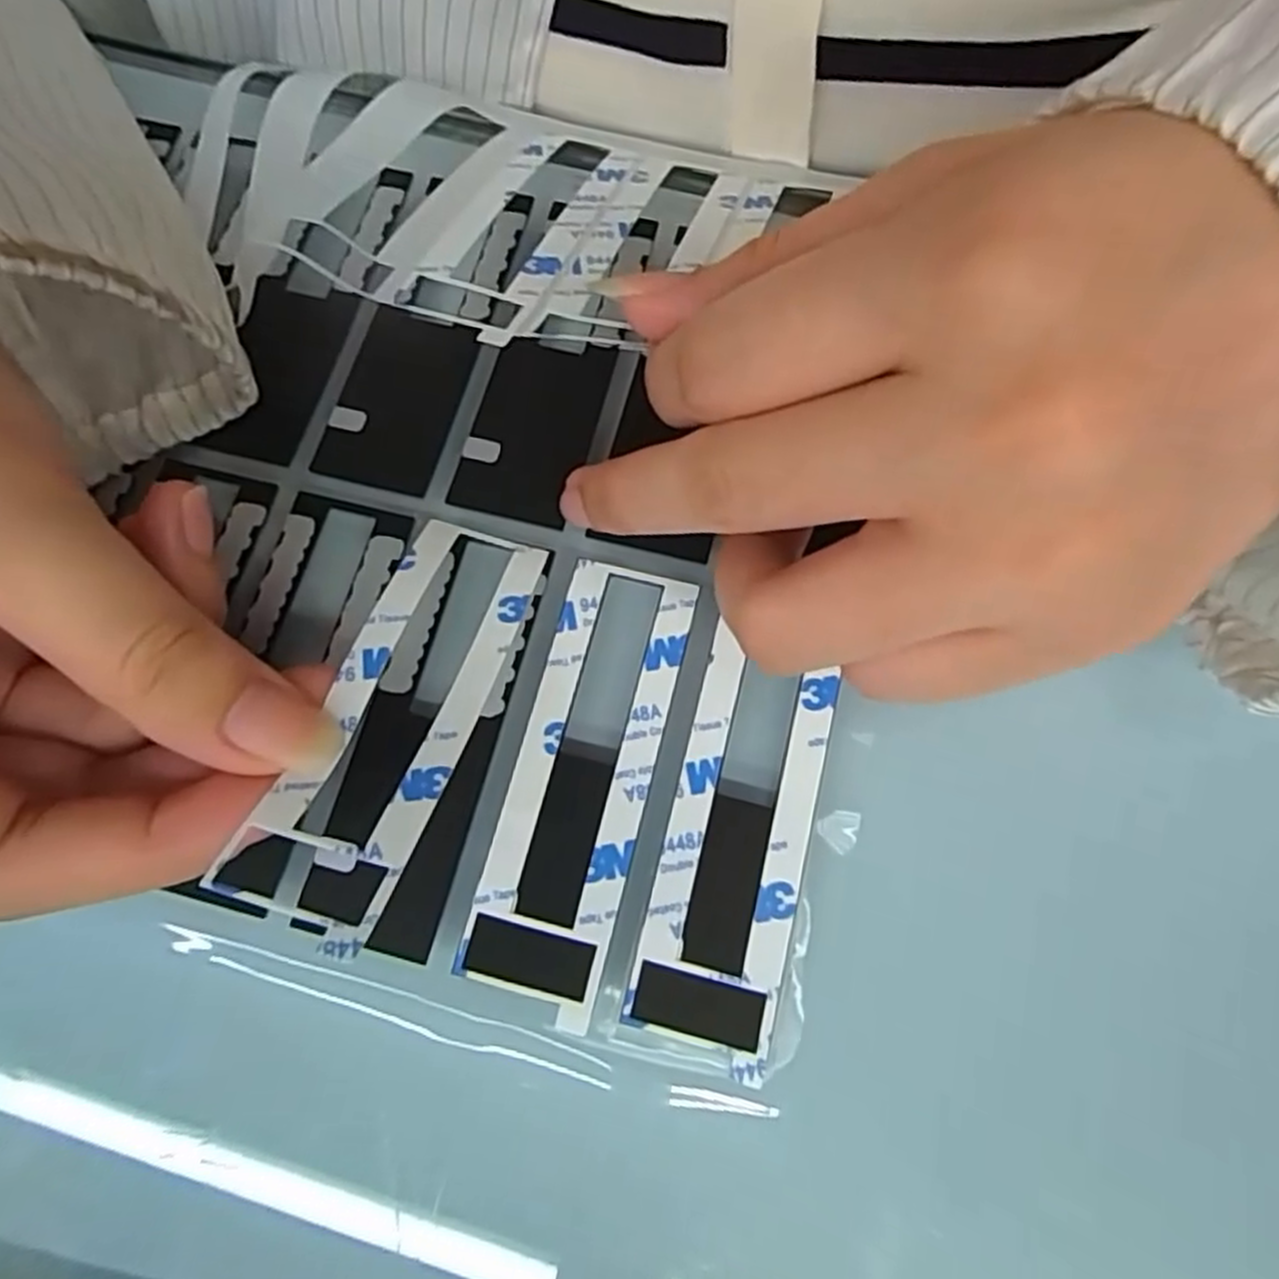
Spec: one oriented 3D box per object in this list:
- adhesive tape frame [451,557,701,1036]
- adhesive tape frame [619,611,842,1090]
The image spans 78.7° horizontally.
[{"bbox_3d":[-0.011,0.027,0.157,0.028,0.004,0.089,14,74,5],"label":"adhesive tape frame"},{"bbox_3d":[0.019,0.039,0.153,0.028,0.005,0.078,14,77,4],"label":"adhesive tape frame"}]

